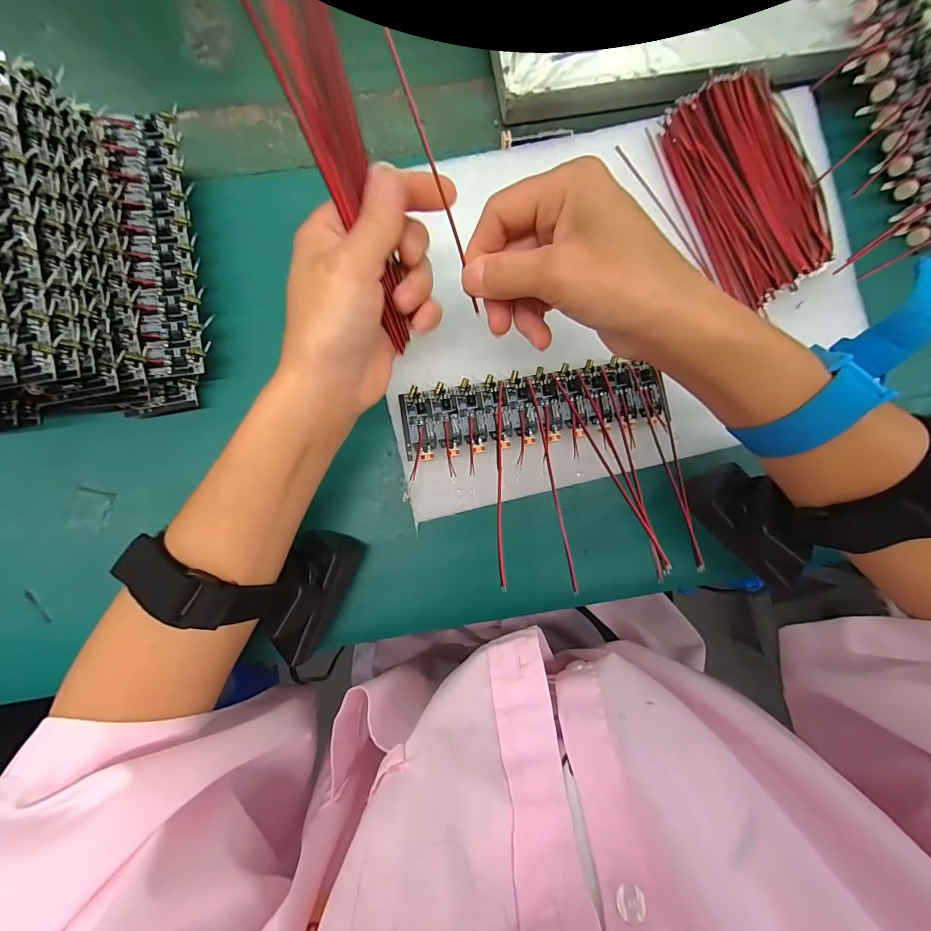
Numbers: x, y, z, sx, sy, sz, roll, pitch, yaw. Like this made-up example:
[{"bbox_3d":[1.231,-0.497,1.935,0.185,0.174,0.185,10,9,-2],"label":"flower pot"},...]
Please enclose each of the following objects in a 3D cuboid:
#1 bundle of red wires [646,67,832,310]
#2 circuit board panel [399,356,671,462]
[{"bbox_3d":[0.177,-0.174,0.246,0.077,0.011,0.136,-24,88,-3],"label":"bundle of red wires"},{"bbox_3d":[0.042,-0.036,0.244,0.160,0.007,0.045,-9,87,-2],"label":"circuit board panel"}]

